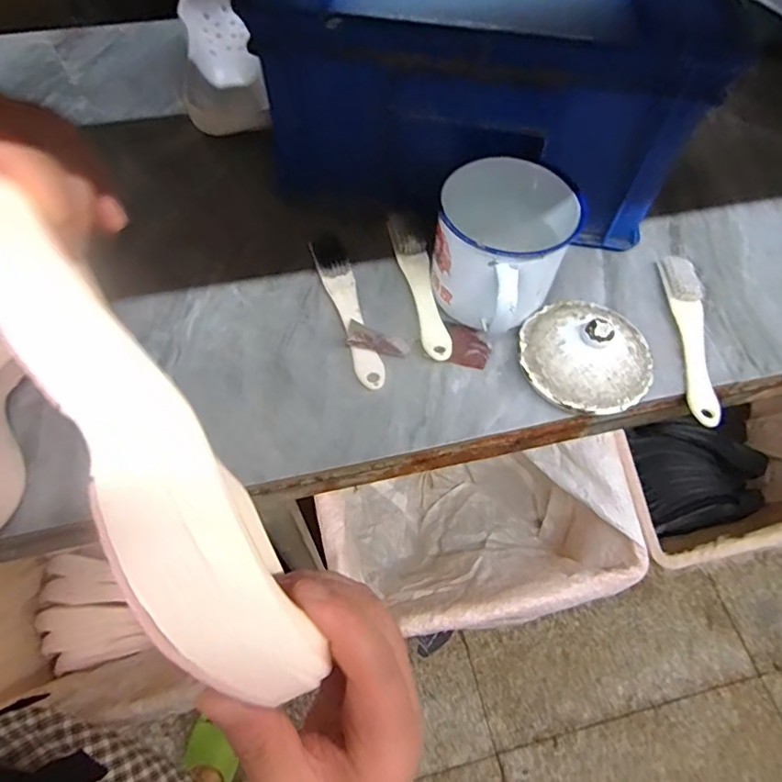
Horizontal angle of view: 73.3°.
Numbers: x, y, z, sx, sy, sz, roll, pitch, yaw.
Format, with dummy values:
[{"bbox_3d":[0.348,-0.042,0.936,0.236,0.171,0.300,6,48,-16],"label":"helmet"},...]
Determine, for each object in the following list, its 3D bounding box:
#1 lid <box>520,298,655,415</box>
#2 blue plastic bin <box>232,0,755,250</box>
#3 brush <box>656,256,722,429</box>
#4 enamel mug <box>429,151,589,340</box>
[{"bbox_3d":[0.150,-0.033,0.399,0.097,0.046,0.097,1,61,-1],"label":"lid"},{"bbox_3d":[0.095,-0.376,0.517,0.327,0.186,0.459,9,61,4],"label":"blue plastic bin"},{"bbox_3d":[0.243,-0.048,0.425,0.028,0.021,0.156,7,61,2],"label":"brush"},{"bbox_3d":[0.082,-0.100,0.408,0.086,0.096,0.125,25,63,12],"label":"enamel mug"}]

